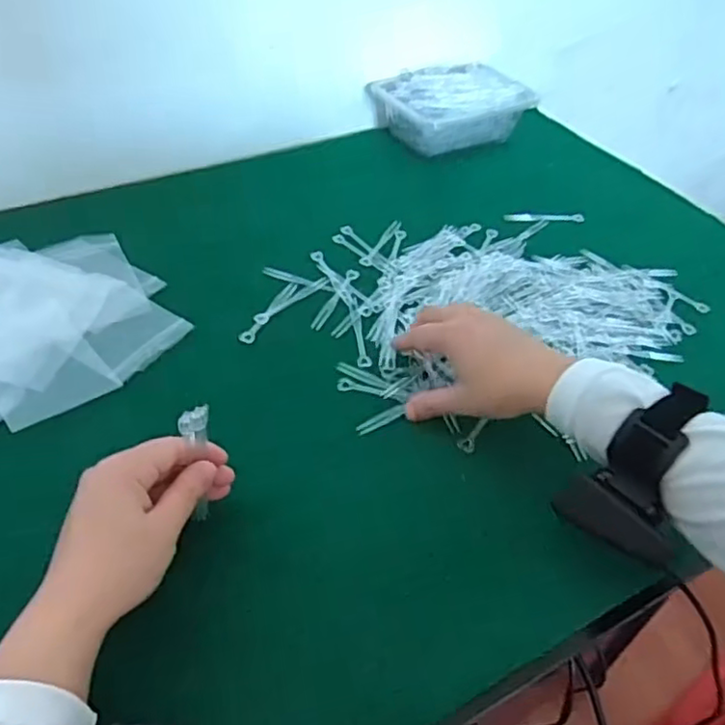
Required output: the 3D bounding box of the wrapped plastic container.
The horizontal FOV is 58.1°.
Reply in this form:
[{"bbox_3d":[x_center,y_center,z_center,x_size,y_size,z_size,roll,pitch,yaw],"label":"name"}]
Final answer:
[{"bbox_3d":[0.106,-0.307,0.808,0.162,0.079,0.132,-25,52,-27],"label":"wrapped plastic container"}]

